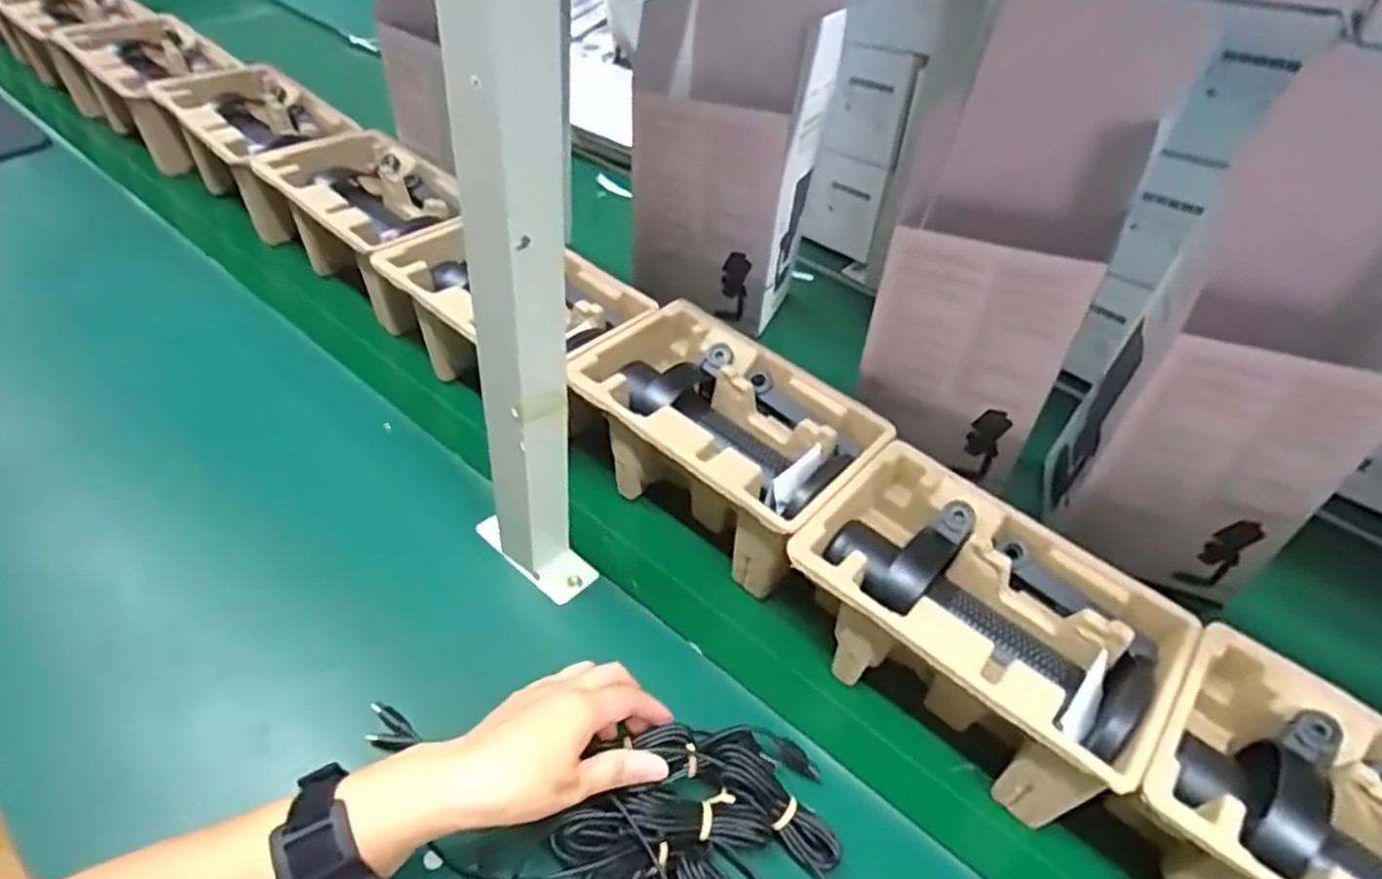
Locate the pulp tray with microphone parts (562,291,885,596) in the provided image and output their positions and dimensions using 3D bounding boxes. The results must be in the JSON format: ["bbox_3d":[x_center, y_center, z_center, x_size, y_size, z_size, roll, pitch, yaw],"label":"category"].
[{"bbox_3d":[0.018,-0.002,0.617,0.237,0.107,0.146,36,54,23],"label":"pulp tray with microphone parts"}]

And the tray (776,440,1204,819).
[{"bbox_3d":[0.186,0.119,0.508,0.222,0.089,0.148,36,54,23],"label":"tray"}]

